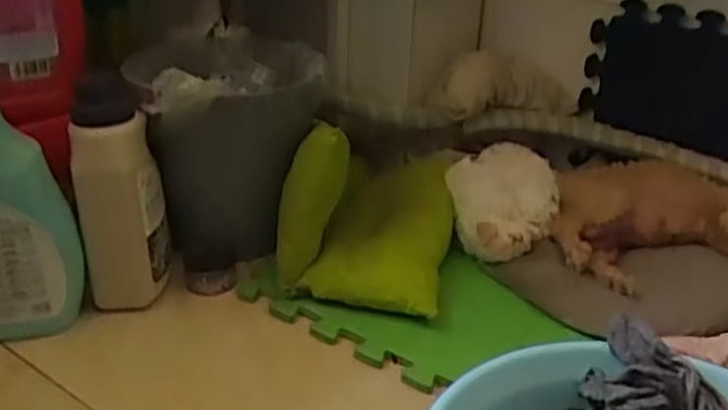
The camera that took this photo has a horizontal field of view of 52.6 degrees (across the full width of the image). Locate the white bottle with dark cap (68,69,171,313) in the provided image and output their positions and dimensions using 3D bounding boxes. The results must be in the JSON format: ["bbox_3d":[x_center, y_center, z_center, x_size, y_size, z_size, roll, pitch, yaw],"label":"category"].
[{"bbox_3d":[-0.286,-0.008,0.871,0.092,0.273,0.084,-5,27,-11],"label":"white bottle with dark cap"}]

